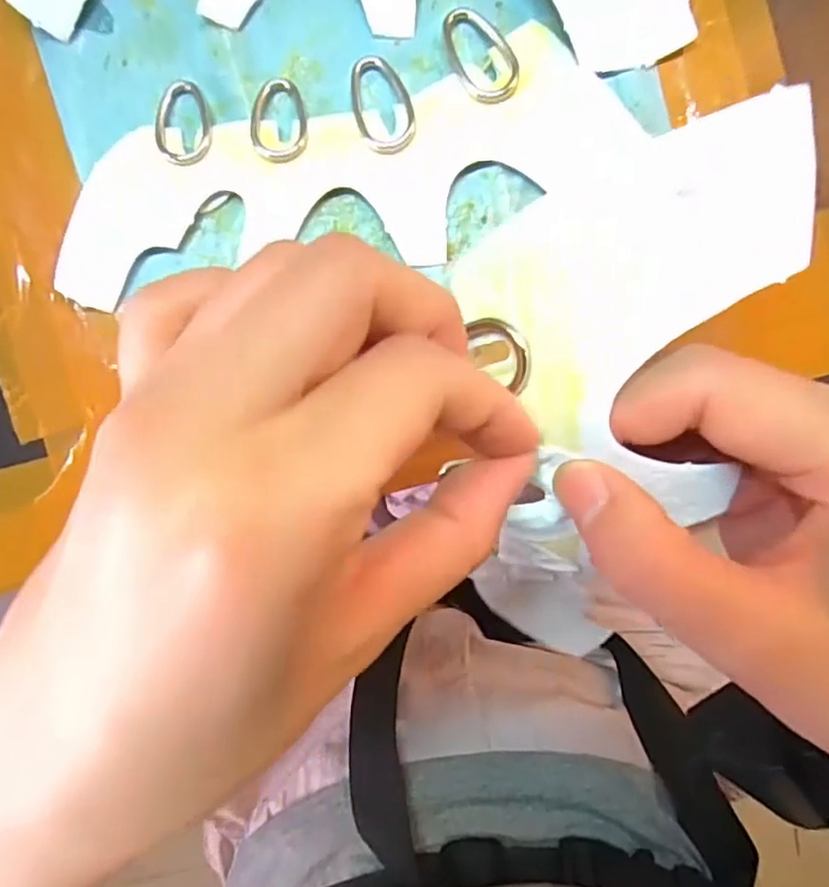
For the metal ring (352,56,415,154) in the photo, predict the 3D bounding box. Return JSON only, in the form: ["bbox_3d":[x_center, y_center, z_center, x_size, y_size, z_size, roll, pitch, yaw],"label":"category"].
[{"bbox_3d":[-0.011,-0.117,0.211,0.019,0.004,0.034,-15,93,2],"label":"metal ring"}]

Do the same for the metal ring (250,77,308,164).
[{"bbox_3d":[-0.046,-0.111,0.212,0.019,0.004,0.029,6,93,1],"label":"metal ring"}]

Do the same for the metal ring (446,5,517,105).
[{"bbox_3d":[0.022,-0.132,0.209,0.019,0.004,0.034,-28,92,2],"label":"metal ring"}]

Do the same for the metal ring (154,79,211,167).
[{"bbox_3d":[-0.081,-0.112,0.214,0.019,0.004,0.029,-4,93,1],"label":"metal ring"}]

